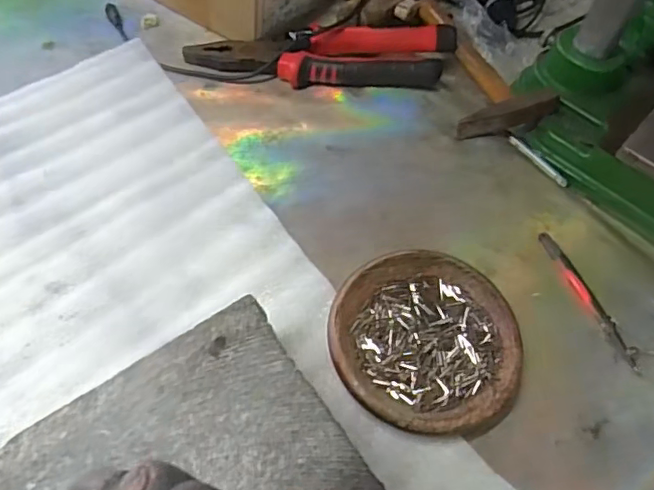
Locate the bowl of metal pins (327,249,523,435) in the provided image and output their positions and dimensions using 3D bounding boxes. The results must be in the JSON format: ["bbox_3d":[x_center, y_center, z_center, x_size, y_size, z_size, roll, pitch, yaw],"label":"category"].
[{"bbox_3d":[0.057,0.056,0.336,0.109,0.020,0.112,3,54,-4],"label":"bowl of metal pins"}]

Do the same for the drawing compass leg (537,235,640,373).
[{"bbox_3d":[0.172,0.034,0.372,0.011,0.006,0.108,-14,57,-15],"label":"drawing compass leg"}]

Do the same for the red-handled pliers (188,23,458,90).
[{"bbox_3d":[-0.003,-0.158,0.468,0.218,0.029,0.047,-1,54,-6],"label":"red-handled pliers"}]

